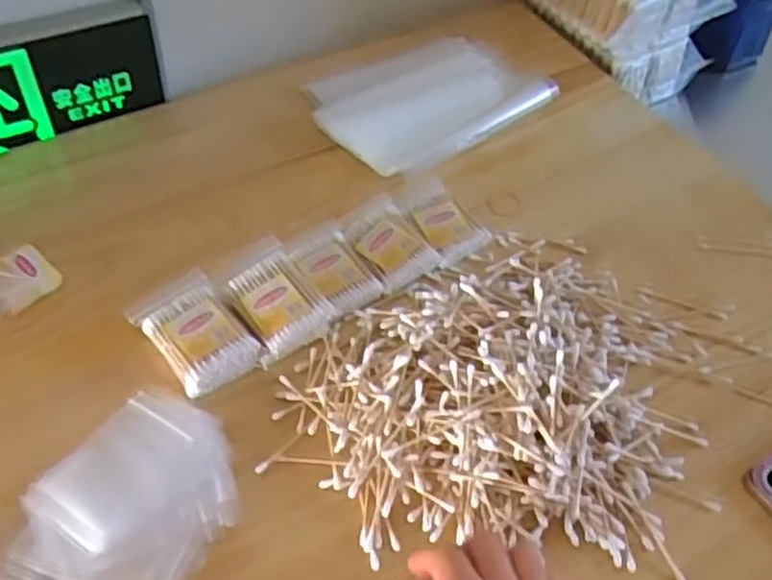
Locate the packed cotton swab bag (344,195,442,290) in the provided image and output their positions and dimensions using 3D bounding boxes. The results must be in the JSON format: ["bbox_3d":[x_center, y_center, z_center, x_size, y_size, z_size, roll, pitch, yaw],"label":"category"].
[{"bbox_3d":[0.000,-0.041,0.640,0.056,0.020,0.085,-27,58,-22],"label":"packed cotton swab bag"}]

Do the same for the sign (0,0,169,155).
[{"bbox_3d":[-0.309,-0.189,0.687,0.214,0.123,0.033,-33,60,-25],"label":"sign"}]

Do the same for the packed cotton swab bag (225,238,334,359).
[{"bbox_3d":[-0.089,0.007,0.588,0.057,0.036,0.092,-27,57,-22],"label":"packed cotton swab bag"}]

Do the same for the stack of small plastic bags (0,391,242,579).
[{"bbox_3d":[-0.171,0.143,0.489,0.124,0.015,0.166,24,55,16],"label":"stack of small plastic bags"}]

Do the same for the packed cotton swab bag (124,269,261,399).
[{"bbox_3d":[-0.142,0.036,0.564,0.061,0.030,0.094,-32,60,-25],"label":"packed cotton swab bag"}]

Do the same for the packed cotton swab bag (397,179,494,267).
[{"bbox_3d":[0.045,-0.065,0.661,0.052,0.017,0.097,-22,56,-19],"label":"packed cotton swab bag"}]

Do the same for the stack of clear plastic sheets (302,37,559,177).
[{"bbox_3d":[0.043,-0.196,0.765,0.218,0.022,0.149,-27,58,-22],"label":"stack of clear plastic sheets"}]

